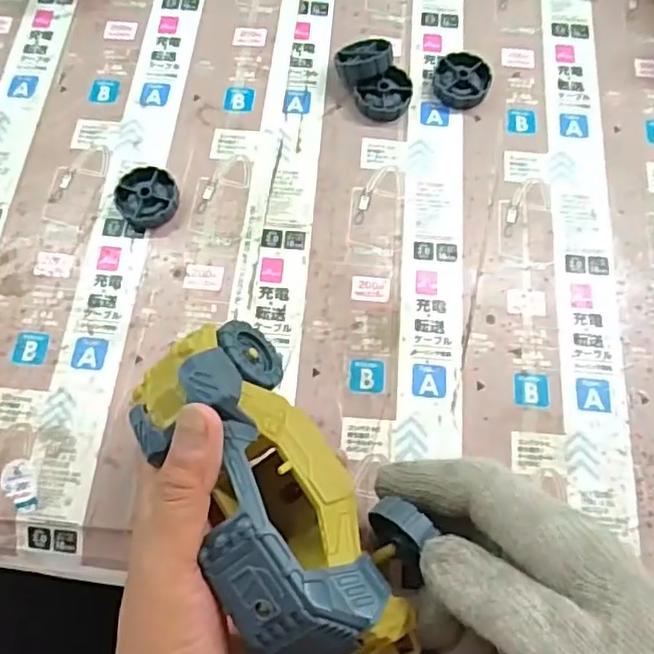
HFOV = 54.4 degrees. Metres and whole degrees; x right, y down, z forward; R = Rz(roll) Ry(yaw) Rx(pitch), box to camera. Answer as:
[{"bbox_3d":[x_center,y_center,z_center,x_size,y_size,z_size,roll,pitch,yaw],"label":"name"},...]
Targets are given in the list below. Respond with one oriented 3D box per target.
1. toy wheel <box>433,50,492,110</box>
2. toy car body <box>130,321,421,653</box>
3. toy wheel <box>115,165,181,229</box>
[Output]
[{"bbox_3d":[0.093,-0.169,0.438,0.038,0.012,0.042,6,69,3],"label":"toy wheel"},{"bbox_3d":[-0.024,0.081,0.282,0.071,0.066,0.166,-27,73,-9],"label":"toy car body"},{"bbox_3d":[-0.113,-0.081,0.402,0.038,0.012,0.038,0,69,1],"label":"toy wheel"}]

